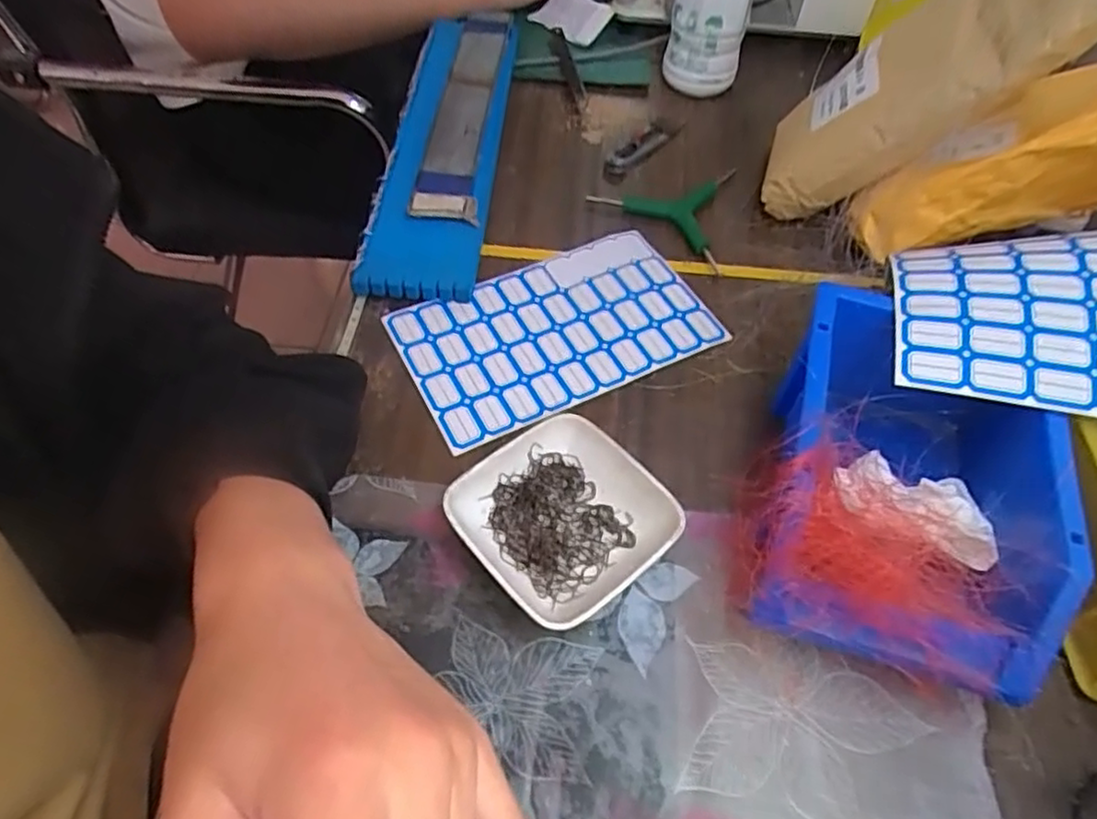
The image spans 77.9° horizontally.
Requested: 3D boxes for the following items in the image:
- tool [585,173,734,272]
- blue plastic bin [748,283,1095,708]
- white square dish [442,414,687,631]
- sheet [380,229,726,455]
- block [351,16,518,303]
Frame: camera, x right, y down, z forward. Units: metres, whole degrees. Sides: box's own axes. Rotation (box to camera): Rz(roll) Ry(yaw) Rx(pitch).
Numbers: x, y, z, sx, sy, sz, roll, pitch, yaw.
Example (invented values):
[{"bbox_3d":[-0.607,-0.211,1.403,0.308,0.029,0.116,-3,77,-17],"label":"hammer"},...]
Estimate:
[{"bbox_3d":[0.085,-0.161,0.521,0.105,0.018,0.109,11,54,5],"label":"tool"},{"bbox_3d":[0.170,0.038,0.341,0.133,0.084,0.178,17,55,9],"label":"blue plastic bin"},{"bbox_3d":[0.008,0.057,0.355,0.099,0.026,0.093,-32,61,-23],"label":"white square dish"},{"bbox_3d":[0.005,-0.053,0.447,0.197,0.006,0.118,-23,58,-18],"label":"sheet"},{"bbox_3d":[-0.080,-0.219,0.534,0.087,0.024,0.328,-1,58,6],"label":"block"}]

